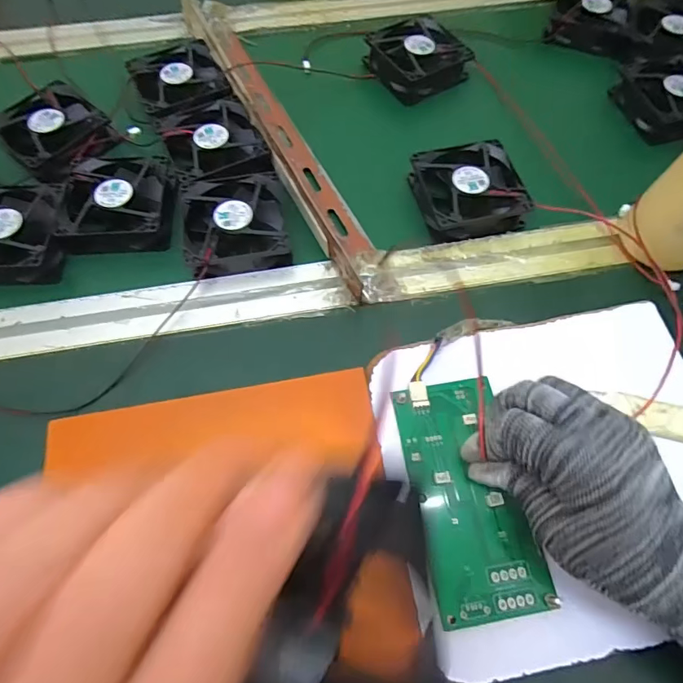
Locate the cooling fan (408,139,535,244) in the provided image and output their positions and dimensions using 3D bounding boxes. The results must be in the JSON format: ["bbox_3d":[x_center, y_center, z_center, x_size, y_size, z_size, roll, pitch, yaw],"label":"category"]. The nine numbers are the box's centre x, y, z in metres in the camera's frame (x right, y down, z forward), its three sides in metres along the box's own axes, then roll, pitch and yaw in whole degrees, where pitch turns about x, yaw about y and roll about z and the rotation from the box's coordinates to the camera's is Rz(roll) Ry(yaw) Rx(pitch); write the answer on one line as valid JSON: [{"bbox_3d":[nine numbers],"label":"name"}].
[{"bbox_3d":[0.106,-0.123,0.384,0.082,0.028,0.086,-9,61,-4],"label":"cooling fan"}]

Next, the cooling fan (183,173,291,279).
[{"bbox_3d":[-0.084,-0.095,0.369,0.078,0.028,0.085,-10,62,-5],"label":"cooling fan"}]

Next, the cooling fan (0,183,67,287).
[{"bbox_3d":[-0.261,-0.085,0.367,0.086,0.030,0.083,2,61,2],"label":"cooling fan"}]

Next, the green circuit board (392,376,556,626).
[{"bbox_3d":[0.074,0.088,0.274,0.064,0.009,0.133,-11,67,-5],"label":"green circuit board"}]

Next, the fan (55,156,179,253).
[{"bbox_3d":[-0.176,-0.115,0.379,0.085,0.028,0.086,-2,61,0],"label":"fan"}]

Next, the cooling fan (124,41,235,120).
[{"bbox_3d":[-0.150,-0.242,0.430,0.077,0.020,0.080,-24,64,-12],"label":"cooling fan"}]

